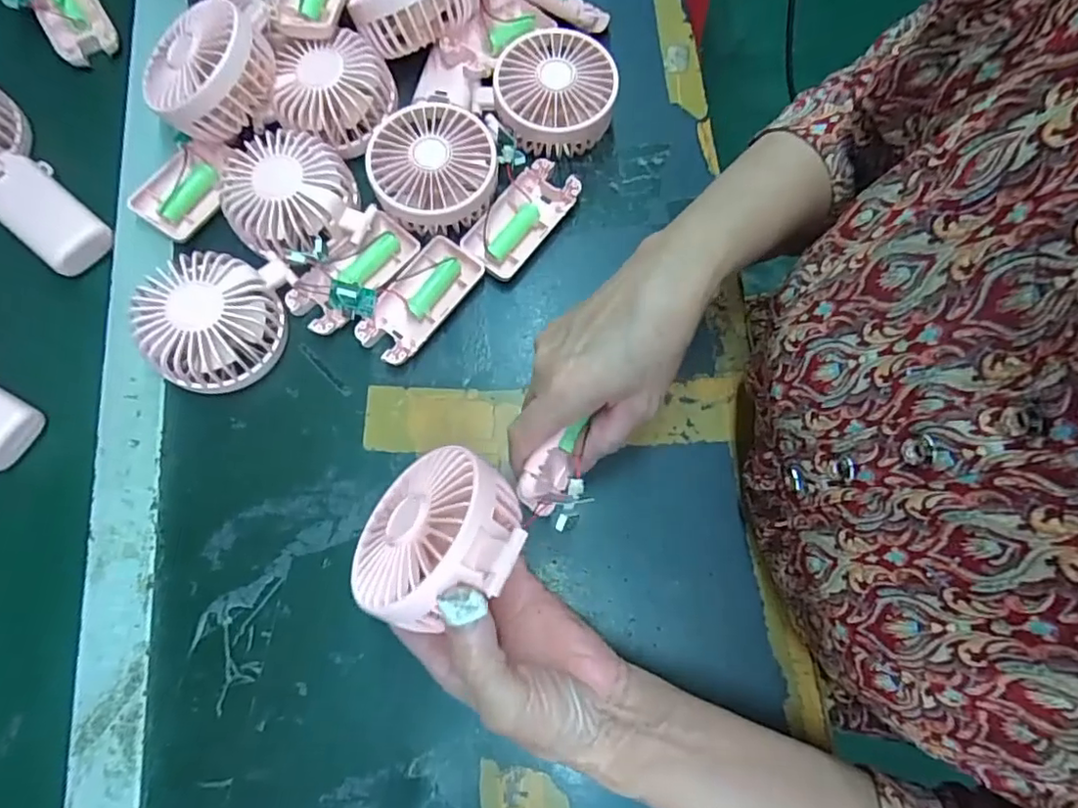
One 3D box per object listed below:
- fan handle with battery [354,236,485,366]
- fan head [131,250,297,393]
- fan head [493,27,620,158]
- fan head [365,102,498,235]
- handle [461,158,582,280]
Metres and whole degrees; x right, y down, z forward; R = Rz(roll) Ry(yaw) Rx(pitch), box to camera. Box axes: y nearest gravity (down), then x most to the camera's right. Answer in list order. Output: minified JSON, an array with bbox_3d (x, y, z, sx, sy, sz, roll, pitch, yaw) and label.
[{"bbox_3d":[-0.081,-0.070,0.401,0.044,0.019,0.091,36,77,7],"label":"fan handle with battery"},{"bbox_3d":[-0.205,-0.056,0.380,0.077,0.045,0.095,6,75,0],"label":"fan head"},{"bbox_3d":[0.012,-0.223,0.429,0.082,0.043,0.087,3,75,-1],"label":"fan head"},{"bbox_3d":[-0.072,-0.162,0.409,0.082,0.037,0.085,-1,75,-2],"label":"fan head"},{"bbox_3d":[-0.013,-0.132,0.421,0.045,0.015,0.092,37,77,8],"label":"handle"}]

